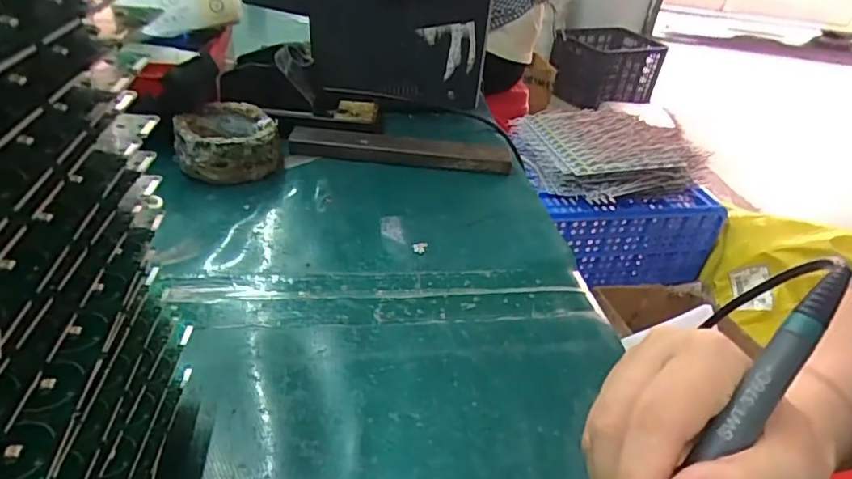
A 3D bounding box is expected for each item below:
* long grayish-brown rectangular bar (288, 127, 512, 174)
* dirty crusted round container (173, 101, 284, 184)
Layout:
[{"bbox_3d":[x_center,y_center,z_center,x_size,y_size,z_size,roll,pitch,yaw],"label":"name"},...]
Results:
[{"bbox_3d":[-0.023,-0.082,0.514,0.203,0.018,0.027,4,35,-4],"label":"long grayish-brown rectangular bar"},{"bbox_3d":[-0.174,-0.086,0.481,0.083,0.045,0.084,-7,37,-19],"label":"dirty crusted round container"}]

